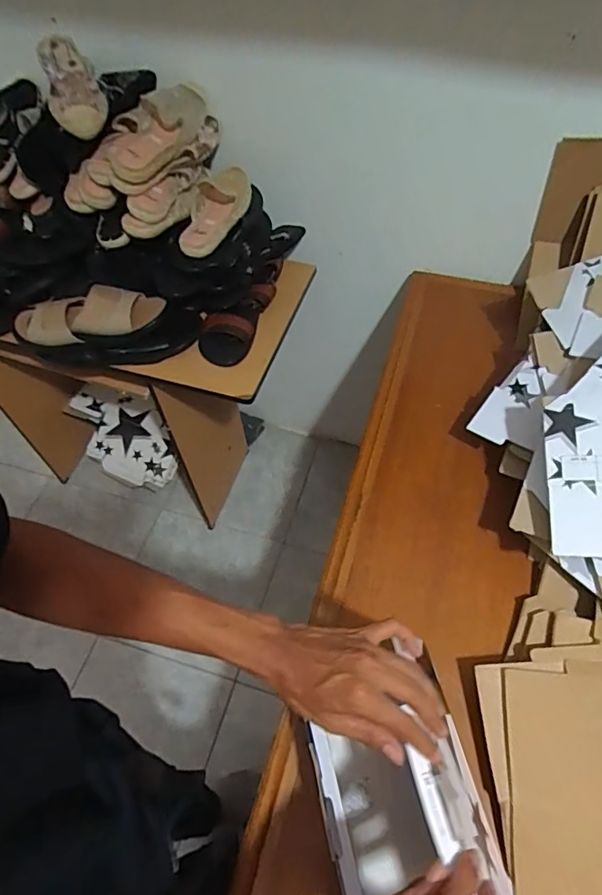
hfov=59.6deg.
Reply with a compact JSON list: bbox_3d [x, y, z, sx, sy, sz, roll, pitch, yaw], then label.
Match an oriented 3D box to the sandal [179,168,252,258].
[{"bbox_3d":[-0.152,-0.431,0.956,0.084,0.056,0.210,14,59,10],"label":"sandal"}]

